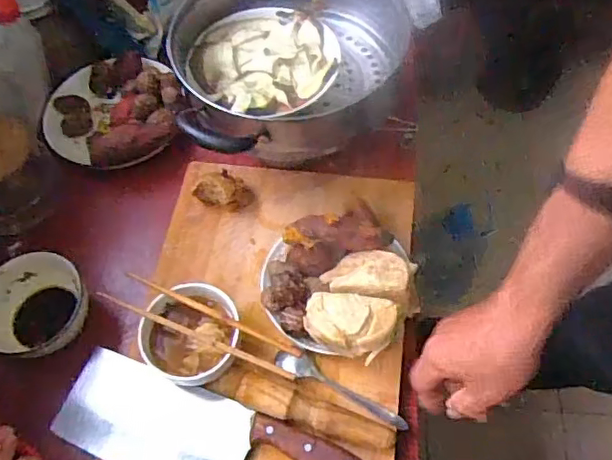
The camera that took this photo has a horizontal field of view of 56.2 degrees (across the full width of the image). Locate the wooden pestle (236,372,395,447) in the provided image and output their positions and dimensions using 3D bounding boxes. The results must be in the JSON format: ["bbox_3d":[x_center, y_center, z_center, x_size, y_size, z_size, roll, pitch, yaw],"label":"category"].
[{"bbox_3d":[0.009,0.186,0.585,0.159,0.035,0.033,14,62,10],"label":"wooden pestle"}]

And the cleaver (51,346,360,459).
[{"bbox_3d":[-0.110,0.214,0.582,0.319,0.031,0.100,19,63,13],"label":"cleaver"}]

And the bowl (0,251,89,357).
[{"bbox_3d":[-0.314,0.088,0.667,0.114,0.057,0.109,-1,60,2],"label":"bowl"}]

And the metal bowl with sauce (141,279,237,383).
[{"bbox_3d":[-0.122,0.115,0.622,0.100,0.052,0.099,-1,60,2],"label":"metal bowl with sauce"}]

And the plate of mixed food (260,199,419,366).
[{"bbox_3d":[0.036,0.051,0.633,0.172,0.081,0.161,28,65,17],"label":"plate of mixed food"}]

